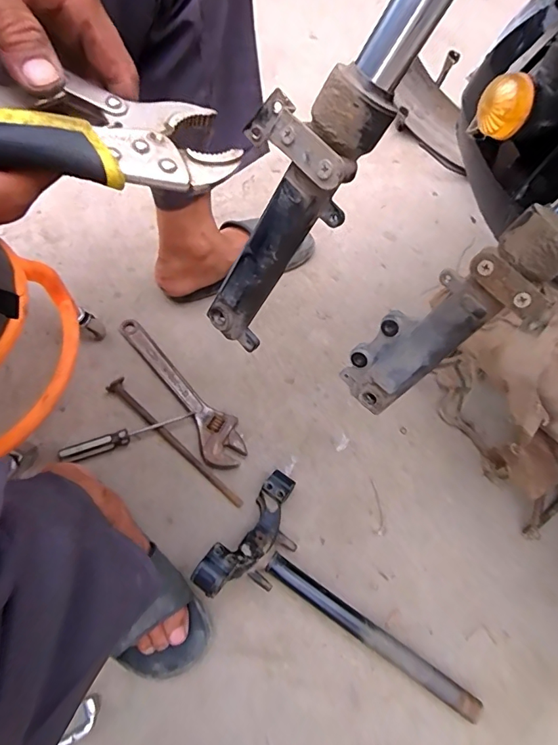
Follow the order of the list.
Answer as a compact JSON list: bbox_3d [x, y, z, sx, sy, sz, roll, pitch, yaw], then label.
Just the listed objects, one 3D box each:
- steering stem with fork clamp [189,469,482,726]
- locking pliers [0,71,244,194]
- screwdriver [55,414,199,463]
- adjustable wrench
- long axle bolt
[{"bbox_3d":[0.087,0.270,0.521,0.339,0.093,0.165,33,66,12],"label":"steering stem with fork clamp"},{"bbox_3d":[-0.128,-0.137,0.237,0.208,0.030,0.076,-6,63,-26],"label":"locking pliers"},{"bbox_3d":[-0.208,0.085,0.621,0.175,0.021,0.021,-21,67,-13],"label":"screwdriver"},{"bbox_3d":[-0.140,0.020,0.661,0.061,0.021,0.283,-32,70,-17],"label":"adjustable wrench"},{"bbox_3d":[-0.143,0.093,0.623,0.250,0.020,0.024,37,67,14],"label":"long axle bolt"}]

